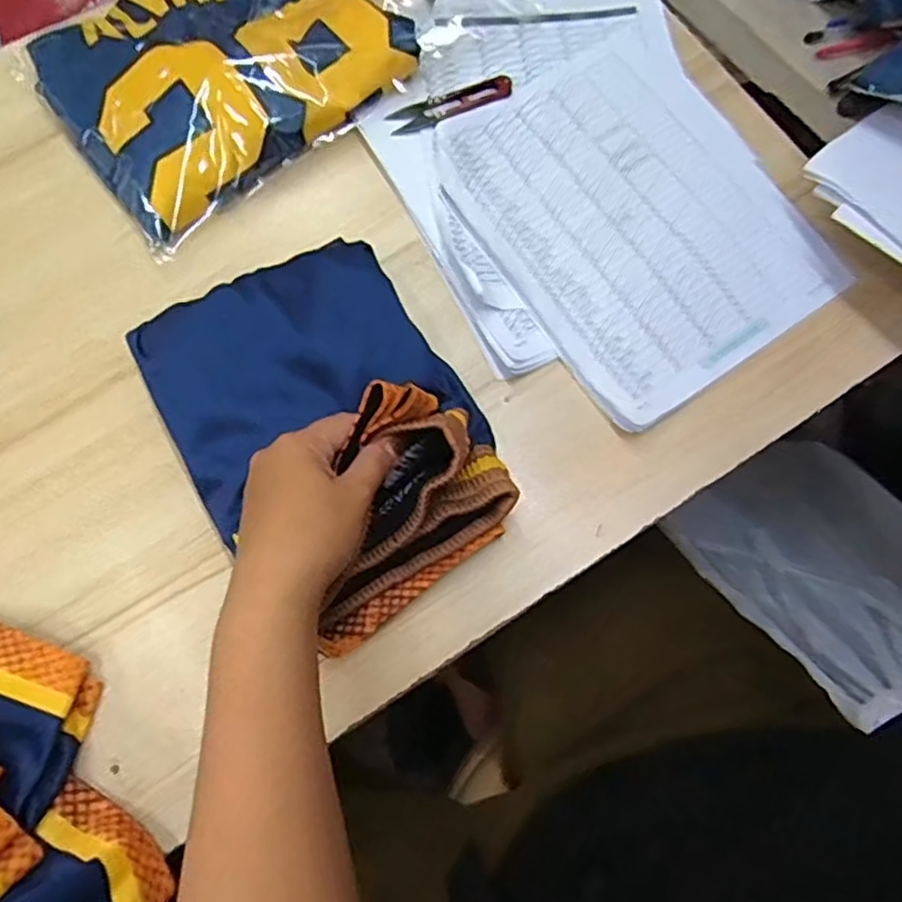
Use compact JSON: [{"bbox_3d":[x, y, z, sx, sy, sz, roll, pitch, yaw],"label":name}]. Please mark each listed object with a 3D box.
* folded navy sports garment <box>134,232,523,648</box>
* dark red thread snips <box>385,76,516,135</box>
[{"bbox_3d":[-0.077,-0.016,0.418,0.181,0.083,0.235,-27,72,-9],"label":"folded navy sports garment"},{"bbox_3d":[0.000,-0.276,0.522,0.102,0.006,0.035,-22,71,-7],"label":"dark red thread snips"}]

